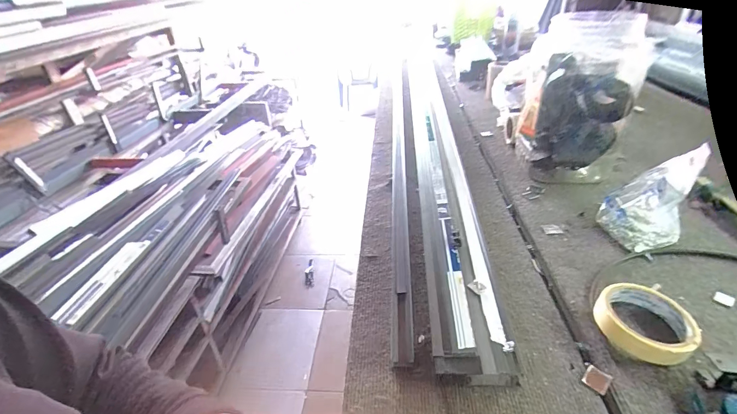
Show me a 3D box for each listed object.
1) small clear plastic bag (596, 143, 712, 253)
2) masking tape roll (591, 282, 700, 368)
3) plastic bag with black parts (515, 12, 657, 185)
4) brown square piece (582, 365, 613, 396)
[{"bbox_3d":[0.403,-0.015,0.524,0.102,0.126,0.106,18,40,34],"label":"small clear plastic bag"},{"bbox_3d":[0.308,0.127,0.405,0.090,0.028,0.093,-5,32,3],"label":"masking tape roll"},{"bbox_3d":[0.378,-0.186,0.665,0.185,0.267,0.113,11,36,26],"label":"plastic bag with black parts"},{"bbox_3d":[0.232,0.176,0.368,0.024,0.004,0.022,-31,40,-34],"label":"brown square piece"}]

